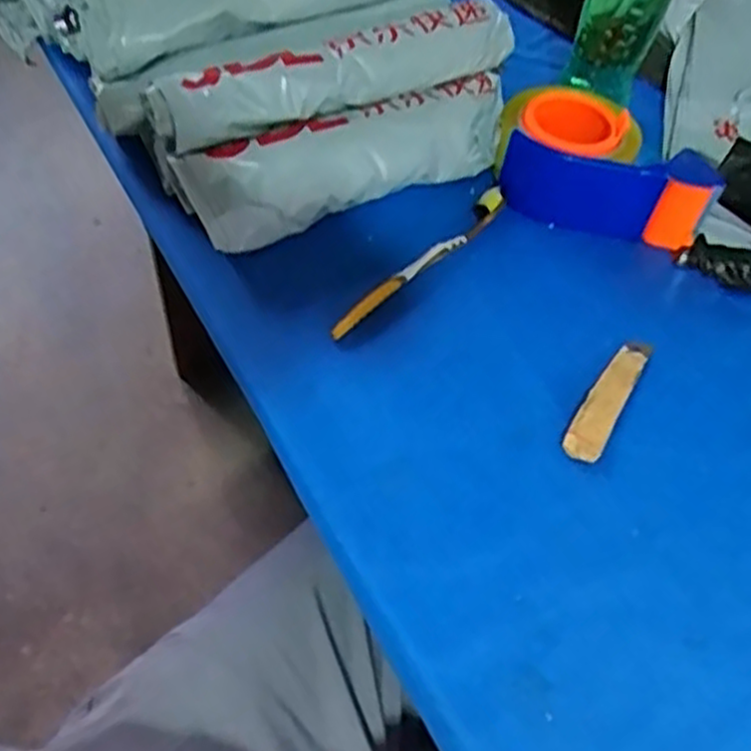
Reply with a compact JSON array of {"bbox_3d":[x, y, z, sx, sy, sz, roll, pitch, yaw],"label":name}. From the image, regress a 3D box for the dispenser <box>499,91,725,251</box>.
[{"bbox_3d":[0.167,-0.158,0.562,0.151,0.052,0.092,10,55,2],"label":"dispenser"}]

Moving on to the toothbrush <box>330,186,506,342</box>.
[{"bbox_3d":[0.034,-0.079,0.519,0.016,0.010,0.176,37,61,19],"label":"toothbrush"}]

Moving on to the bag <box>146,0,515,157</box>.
[{"bbox_3d":[-0.022,-0.214,0.531,0.268,0.037,0.048,-21,59,-21],"label":"bag"}]

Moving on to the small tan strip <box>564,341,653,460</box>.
[{"bbox_3d":[0.146,0.012,0.472,0.022,0.005,0.107,29,58,14],"label":"small tan strip"}]

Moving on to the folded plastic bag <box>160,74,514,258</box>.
[{"bbox_3d":[-0.011,-0.158,0.543,0.255,0.050,0.065,-27,62,-21],"label":"folded plastic bag"}]

